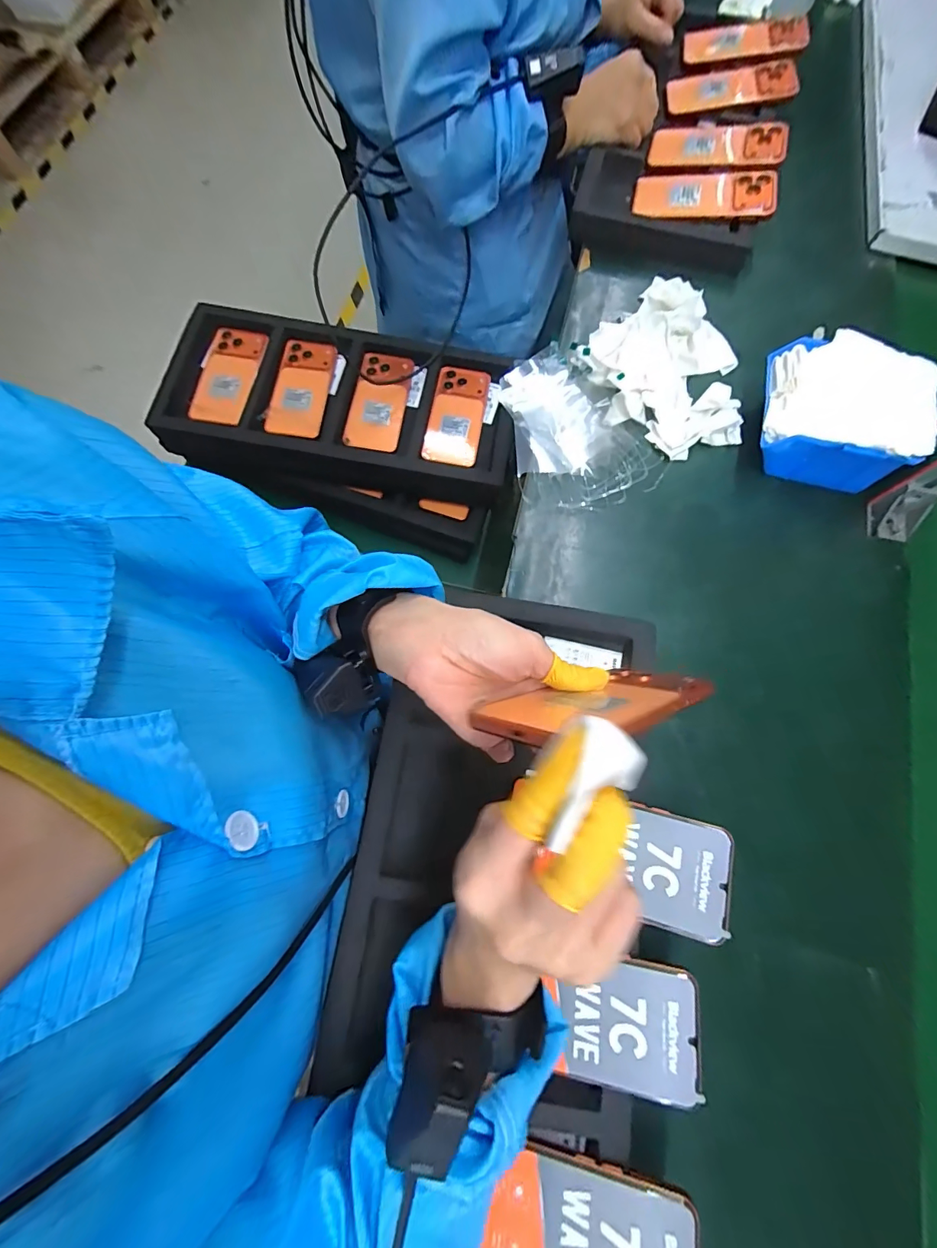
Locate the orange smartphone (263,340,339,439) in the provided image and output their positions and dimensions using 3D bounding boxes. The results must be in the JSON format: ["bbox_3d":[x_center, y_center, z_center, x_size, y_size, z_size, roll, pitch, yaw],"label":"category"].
[{"bbox_3d":[-0.241,-0.343,0.631,0.075,0.013,0.160,8,78,-9],"label":"orange smartphone"}]

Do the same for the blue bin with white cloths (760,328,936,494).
[{"bbox_3d":[0.373,-0.214,0.438,0.148,0.069,0.129,19,78,0],"label":"blue bin with white cloths"}]

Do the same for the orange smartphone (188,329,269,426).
[{"bbox_3d":[-0.346,-0.357,0.621,0.072,0.017,0.159,11,74,1],"label":"orange smartphone"}]

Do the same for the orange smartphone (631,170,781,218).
[{"bbox_3d":[0.290,-0.532,0.537,0.160,0.015,0.060,11,90,12],"label":"orange smartphone"}]

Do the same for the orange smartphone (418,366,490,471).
[{"bbox_3d":[-0.018,-0.303,0.634,0.078,0.013,0.161,10,74,0],"label":"orange smartphone"}]

